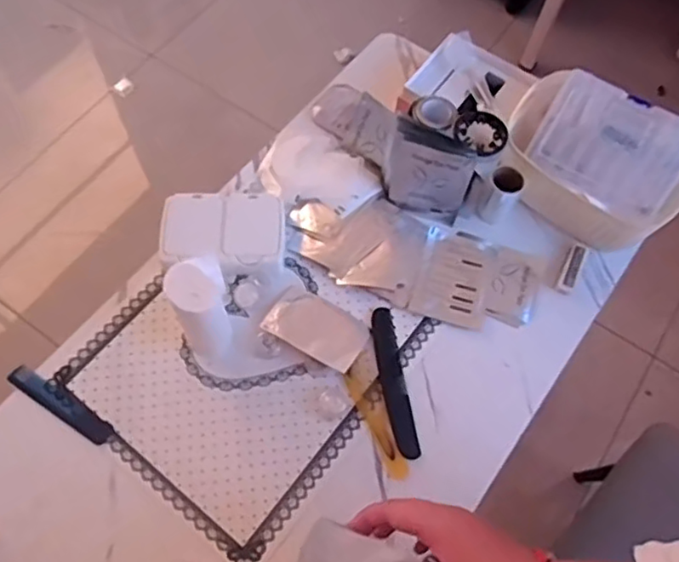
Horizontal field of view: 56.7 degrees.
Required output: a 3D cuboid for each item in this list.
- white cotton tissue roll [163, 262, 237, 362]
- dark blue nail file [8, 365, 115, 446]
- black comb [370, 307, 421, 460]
[{"bbox_3d":[-0.138,0.032,0.634,0.050,0.131,0.059,-23,68,-12],"label":"white cotton tissue roll"},{"bbox_3d":[-0.287,0.126,0.653,0.123,0.007,0.028,33,68,12],"label":"dark blue nail file"},{"bbox_3d":[0.058,0.107,0.679,0.027,0.004,0.164,-8,66,-6],"label":"black comb"}]

